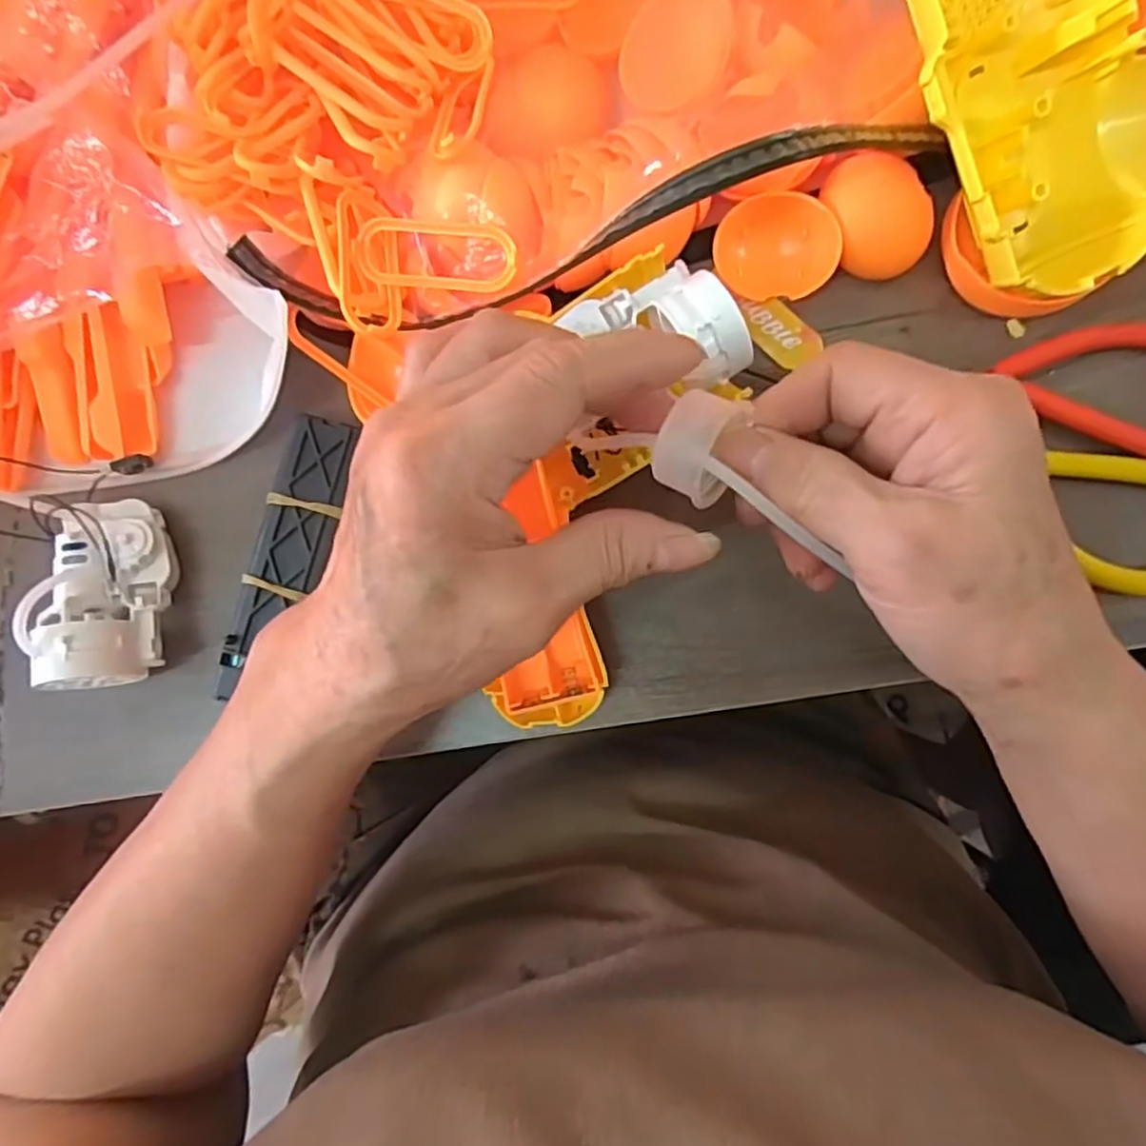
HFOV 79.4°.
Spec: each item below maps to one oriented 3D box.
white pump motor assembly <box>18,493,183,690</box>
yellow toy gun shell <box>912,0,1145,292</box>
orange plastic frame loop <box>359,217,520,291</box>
[{"bbox_3d":[-0.175,0.008,0.263,0.034,0.044,0.070,0,89,5],"label":"white pump motor assembly"},{"bbox_3d":[0.165,-0.169,0.220,0.128,0.036,0.133,-30,108,-3],"label":"yellow toy gun shell"},{"bbox_3d":[-0.045,-0.105,0.229,0.052,0.007,0.021,6,107,3],"label":"orange plastic frame loop"}]

